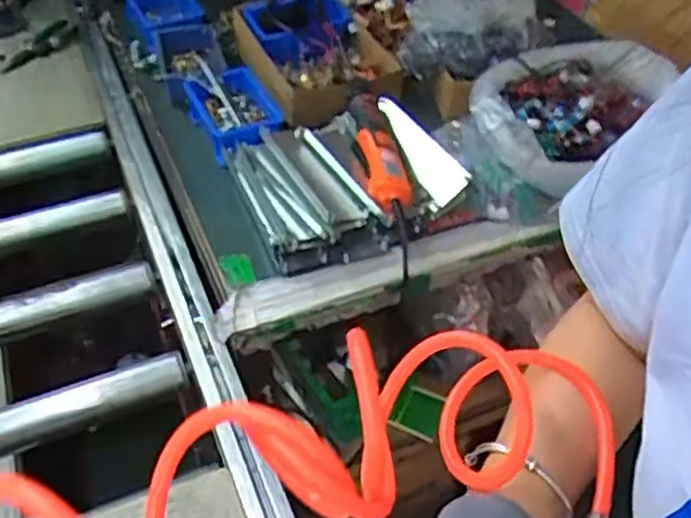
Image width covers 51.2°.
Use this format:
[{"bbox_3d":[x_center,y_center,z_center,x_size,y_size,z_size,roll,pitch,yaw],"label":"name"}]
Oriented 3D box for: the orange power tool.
[{"bbox_3d":[0.037,-0.138,0.875,0.051,0.047,0.202,-8,47,-9],"label":"orange power tool"}]

